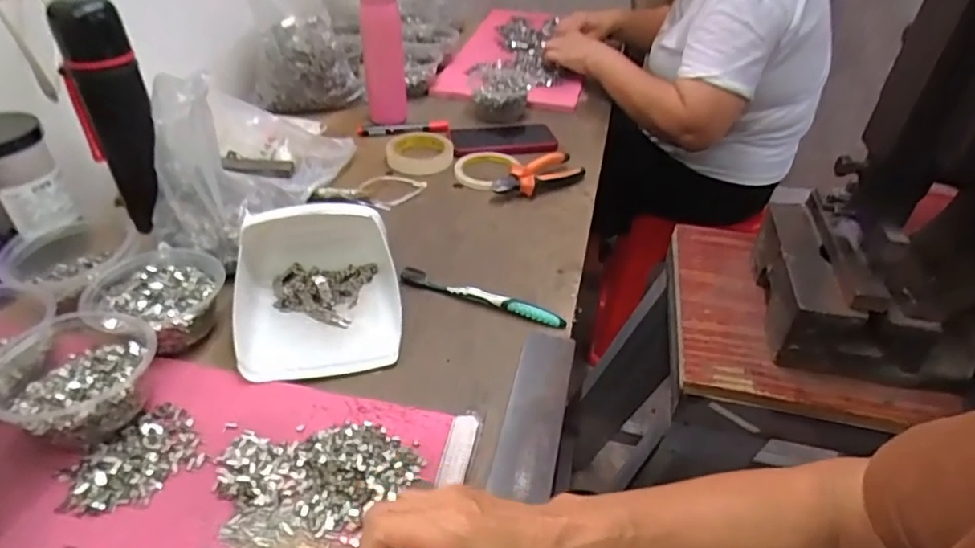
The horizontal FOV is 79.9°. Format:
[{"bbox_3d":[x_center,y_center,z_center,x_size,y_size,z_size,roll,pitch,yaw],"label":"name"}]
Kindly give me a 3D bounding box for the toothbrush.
[{"bbox_3d":[-0.007,0.024,0.617,0.183,0.016,0.015,16,40,14],"label":"toothbrush"}]

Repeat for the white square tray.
[{"bbox_3d":[-0.169,0.006,0.569,0.157,0.085,0.175,-5,39,-11],"label":"white square tray"}]

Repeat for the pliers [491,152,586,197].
[{"bbox_3d":[0.068,-0.142,0.827,0.148,0.034,0.065,-22,45,-29],"label":"pliers"}]

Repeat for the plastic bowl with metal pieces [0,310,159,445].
[{"bbox_3d":[-0.335,0.082,0.472,0.127,0.060,0.116,29,45,28],"label":"plastic bowl with metal pieces"}]

